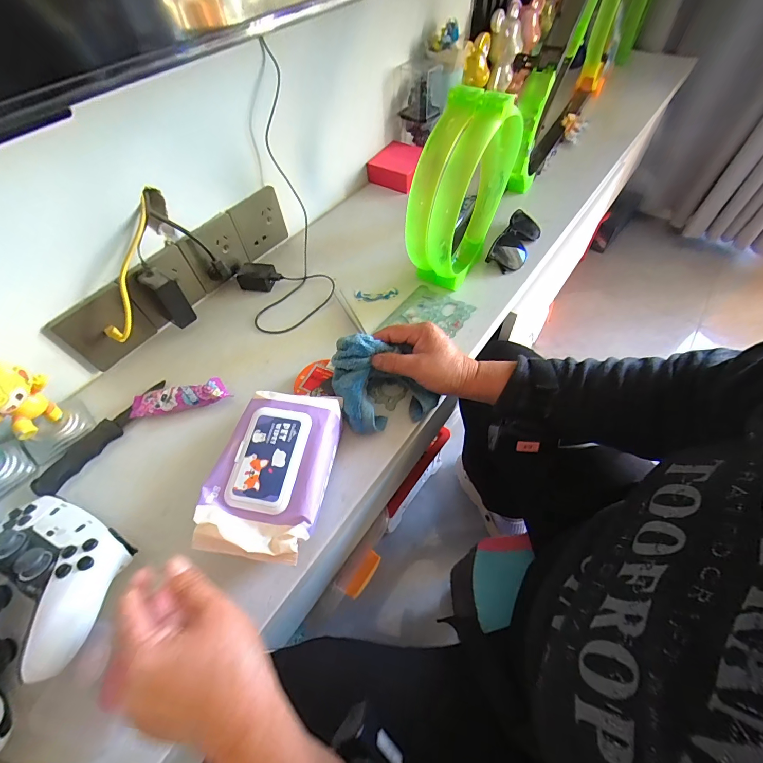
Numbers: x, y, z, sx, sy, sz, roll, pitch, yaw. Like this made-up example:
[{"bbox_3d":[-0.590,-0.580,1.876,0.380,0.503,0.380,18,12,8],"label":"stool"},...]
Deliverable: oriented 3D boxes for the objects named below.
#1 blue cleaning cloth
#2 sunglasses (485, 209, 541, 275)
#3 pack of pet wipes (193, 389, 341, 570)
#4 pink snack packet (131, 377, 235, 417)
[{"bbox_3d":[-0.002,-0.003,0.401,0.096,0.071,0.094,-20,56,-11],"label":"blue cleaning cloth"},{"bbox_3d":[0.210,-0.219,0.571,0.050,0.035,0.136,25,60,19],"label":"sunglasses"},{"bbox_3d":[-0.102,0.085,0.357,0.105,0.056,0.162,6,55,7],"label":"pack of pet wipes"},{"bbox_3d":[-0.239,0.019,0.433,0.110,0.020,0.032,-11,55,-5],"label":"pink snack packet"}]

